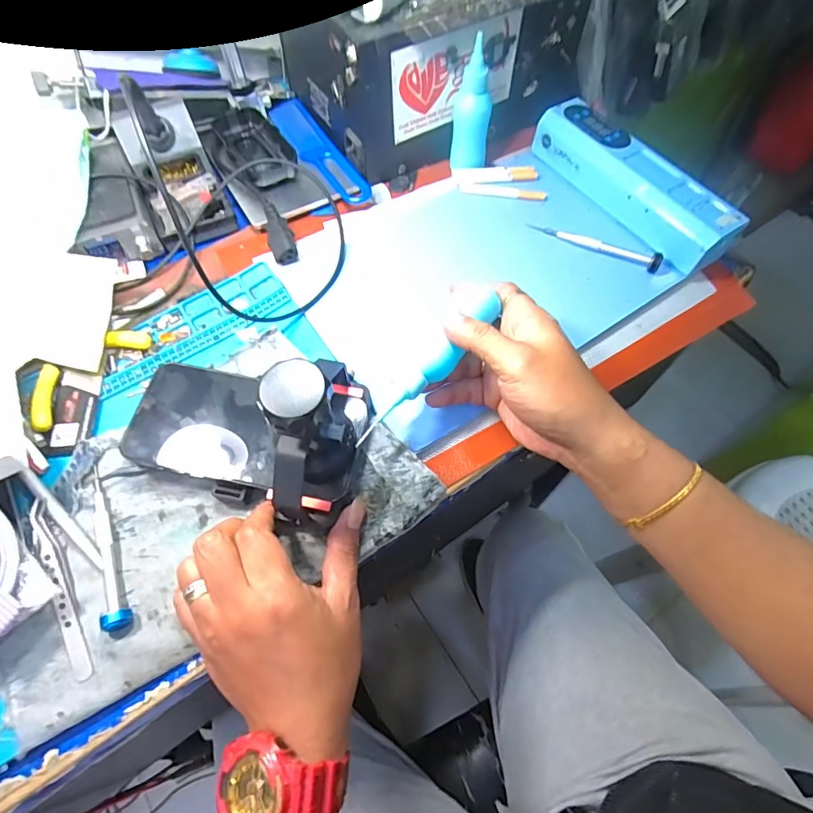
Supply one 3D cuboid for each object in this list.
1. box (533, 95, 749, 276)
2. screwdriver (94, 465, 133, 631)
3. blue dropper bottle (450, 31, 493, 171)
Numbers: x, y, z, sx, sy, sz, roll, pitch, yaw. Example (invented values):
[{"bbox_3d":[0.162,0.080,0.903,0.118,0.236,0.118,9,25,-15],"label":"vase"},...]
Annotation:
[{"bbox_3d":[0.210,-0.213,0.450,0.052,0.039,0.208,-31,67,-16],"label":"box"},{"bbox_3d":[-0.199,0.090,0.319,0.014,0.011,0.114,-20,64,-11],"label":"screwdriver"},{"bbox_3d":[0.062,-0.275,0.445,0.030,0.110,0.022,-16,63,-7],"label":"blue dropper bottle"}]

